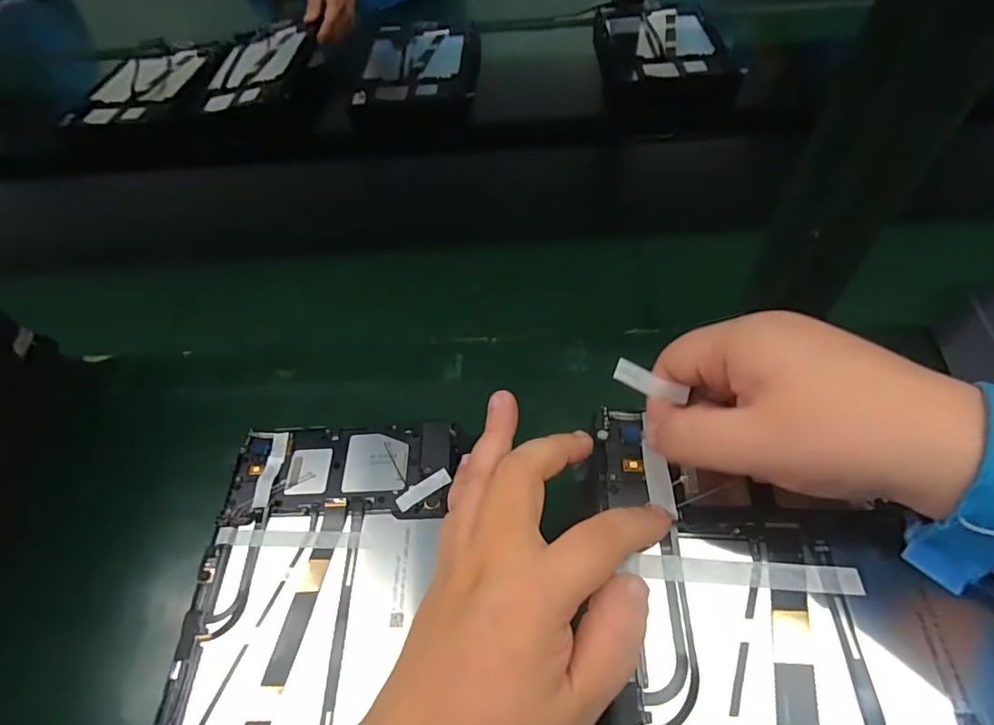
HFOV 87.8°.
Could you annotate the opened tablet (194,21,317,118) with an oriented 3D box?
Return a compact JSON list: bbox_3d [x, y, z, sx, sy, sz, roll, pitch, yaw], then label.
[{"bbox_3d":[-0.334,-0.417,0.719,0.131,0.022,0.228,0,54,5],"label":"opened tablet"}]

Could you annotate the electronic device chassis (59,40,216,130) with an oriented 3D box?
[{"bbox_3d":[-0.484,-0.387,0.718,0.147,0.027,0.213,-3,53,1],"label":"electronic device chassis"}]

